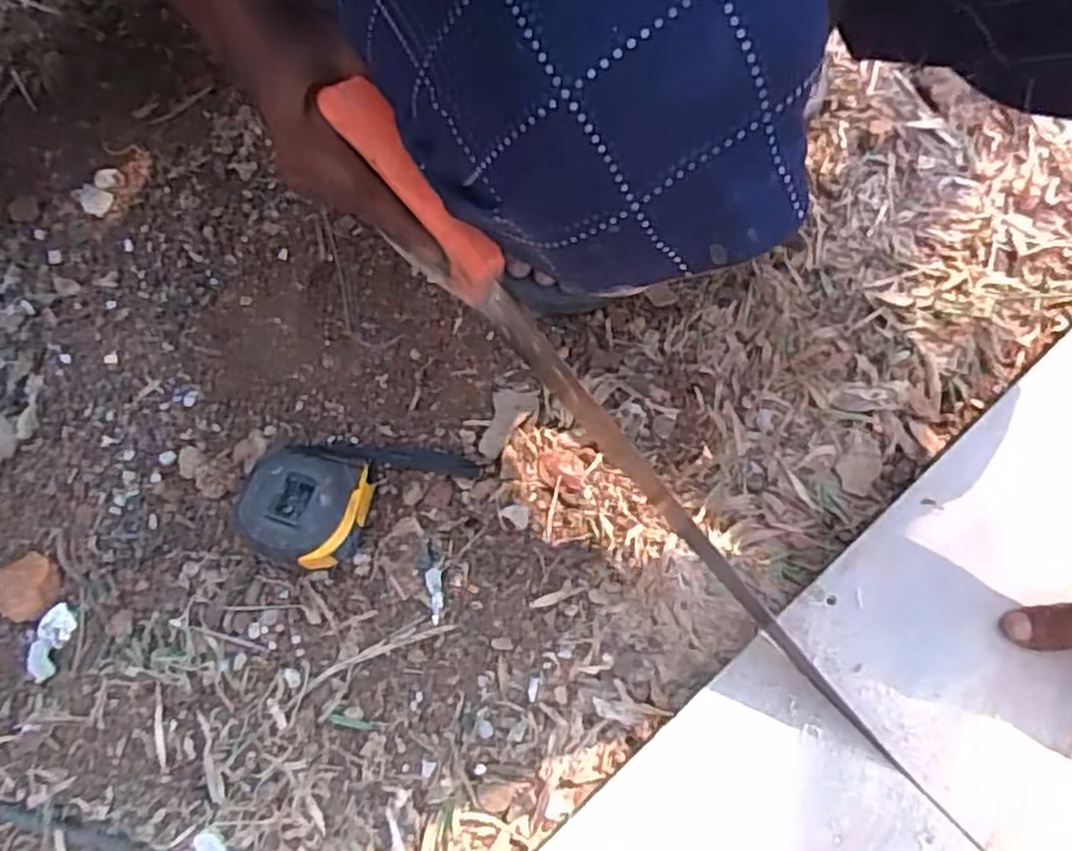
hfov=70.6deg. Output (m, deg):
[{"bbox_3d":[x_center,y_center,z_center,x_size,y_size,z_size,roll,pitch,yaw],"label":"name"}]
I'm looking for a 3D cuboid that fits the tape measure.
[{"bbox_3d":[-0.147,0.053,0.490,0.076,0.042,0.073,-1,75,3],"label":"tape measure"}]

